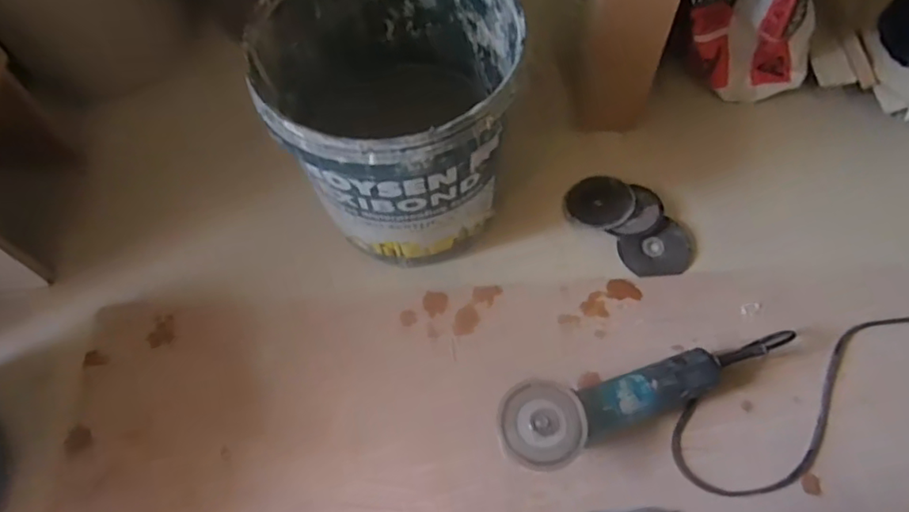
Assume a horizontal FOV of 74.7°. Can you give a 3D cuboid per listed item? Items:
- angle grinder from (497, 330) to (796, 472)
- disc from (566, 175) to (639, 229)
[{"bbox_3d":[0.237,0.171,0.711,0.372,0.094,0.090,-14,64,-4],"label":"angle grinder"},{"bbox_3d":[0.223,-0.084,0.908,0.099,0.005,0.096,-8,56,12],"label":"disc"}]

